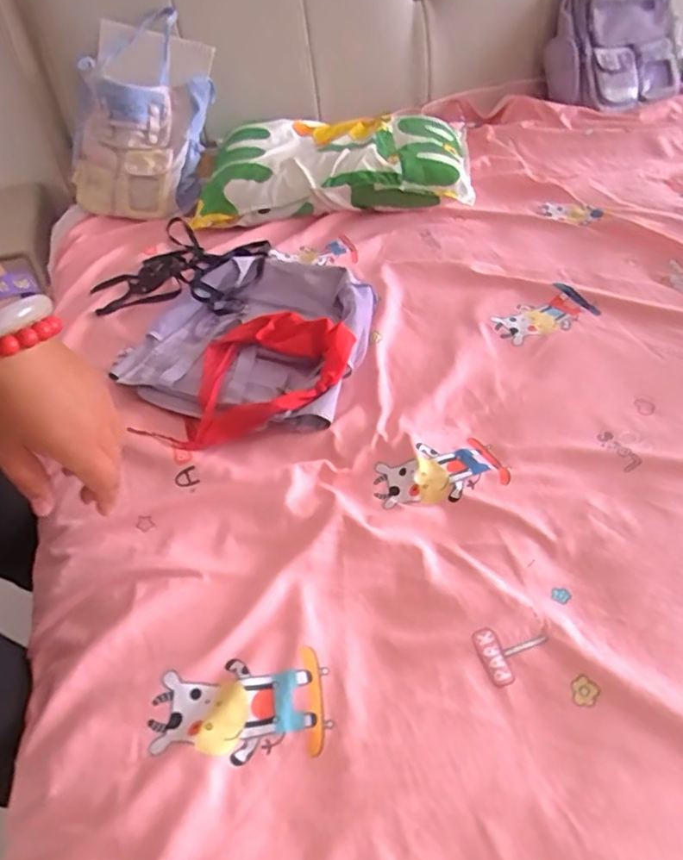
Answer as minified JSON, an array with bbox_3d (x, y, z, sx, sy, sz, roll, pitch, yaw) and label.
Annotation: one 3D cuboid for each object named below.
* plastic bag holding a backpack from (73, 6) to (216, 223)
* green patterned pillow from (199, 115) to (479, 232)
[{"bbox_3d":[-0.404,-0.624,1.205,0.288,0.399,0.083,25,17,-3],"label":"plastic bag holding a backpack"},{"bbox_3d":[-0.021,-0.549,1.201,0.543,0.098,0.278,-2,47,4],"label":"green patterned pillow"}]

